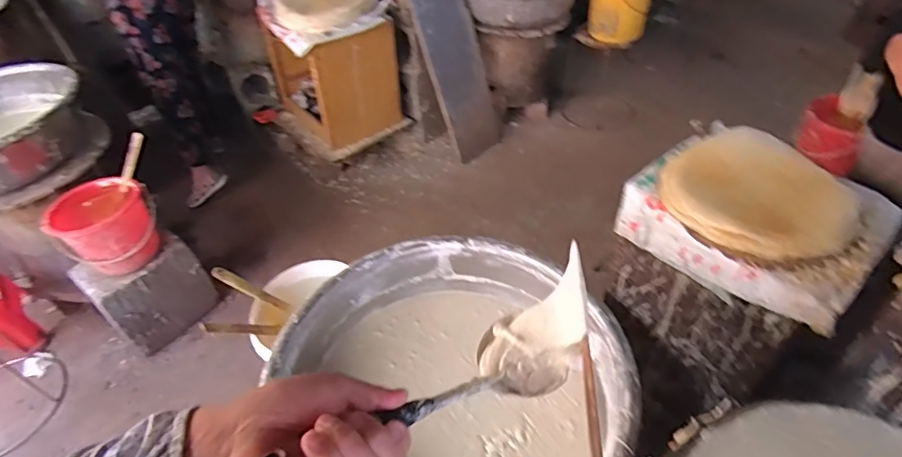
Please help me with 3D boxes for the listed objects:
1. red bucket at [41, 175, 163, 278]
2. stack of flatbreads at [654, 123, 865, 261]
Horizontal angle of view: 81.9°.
[{"bbox_3d":[-1.026,-0.001,1.554,0.250,0.207,0.258,-2,43,2],"label":"red bucket"},{"bbox_3d":[0.629,-0.084,1.100,0.272,0.112,0.366,-22,46,-18],"label":"stack of flatbreads"}]

